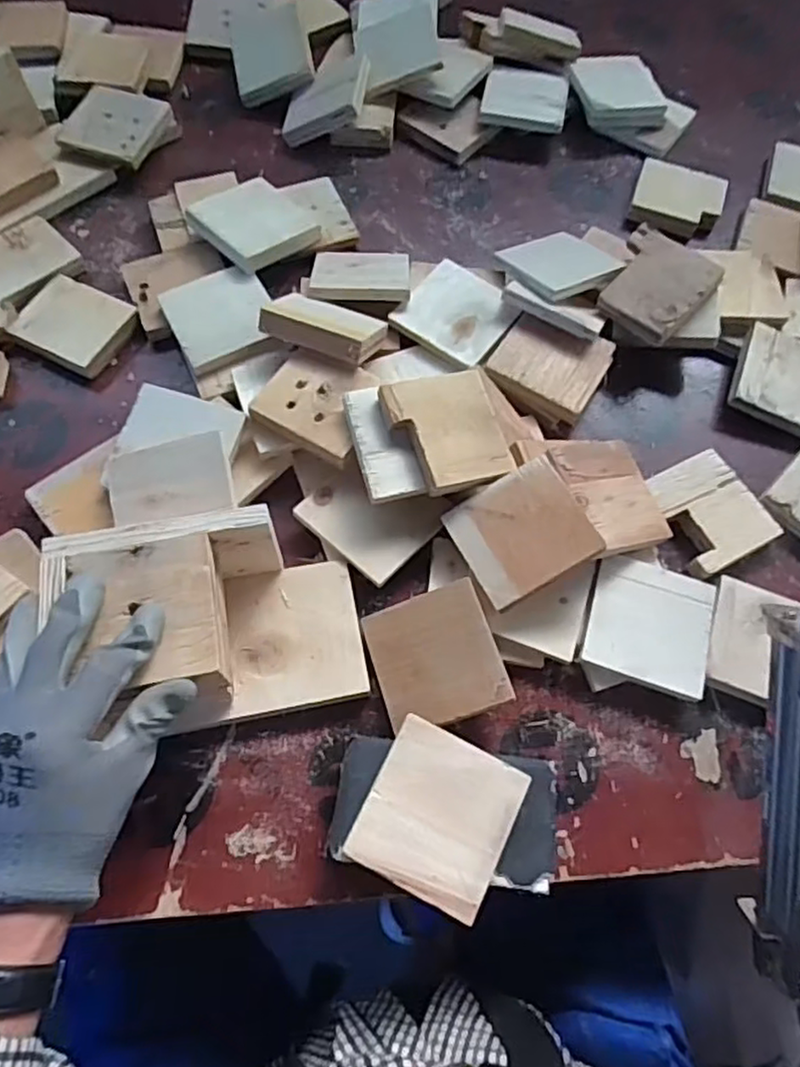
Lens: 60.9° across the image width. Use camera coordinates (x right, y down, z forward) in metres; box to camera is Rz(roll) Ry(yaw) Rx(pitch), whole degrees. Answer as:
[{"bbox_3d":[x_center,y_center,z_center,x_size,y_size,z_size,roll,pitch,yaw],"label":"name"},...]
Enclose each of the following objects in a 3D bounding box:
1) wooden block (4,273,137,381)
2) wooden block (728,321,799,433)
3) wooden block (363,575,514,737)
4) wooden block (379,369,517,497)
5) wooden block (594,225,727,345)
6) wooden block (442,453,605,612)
[{"bbox_3d":[-0.289,-0.185,0.604,0.087,0.017,0.075,27,67,9],"label":"wooden block"},{"bbox_3d":[0.349,-0.138,0.607,0.091,0.014,0.094,25,66,8],"label":"wooden block"},{"bbox_3d":[0.024,0.086,0.474,0.086,0.009,0.088,-21,68,6],"label":"wooden block"},{"bbox_3d":[0.039,-0.078,0.519,0.085,0.014,0.092,-16,77,-22],"label":"wooden block"},{"bbox_3d":[0.225,-0.222,0.604,0.086,0.013,0.087,40,86,21],"label":"wooden block"},{"bbox_3d":[0.089,-0.002,0.496,0.089,0.009,0.085,-32,68,11],"label":"wooden block"}]

